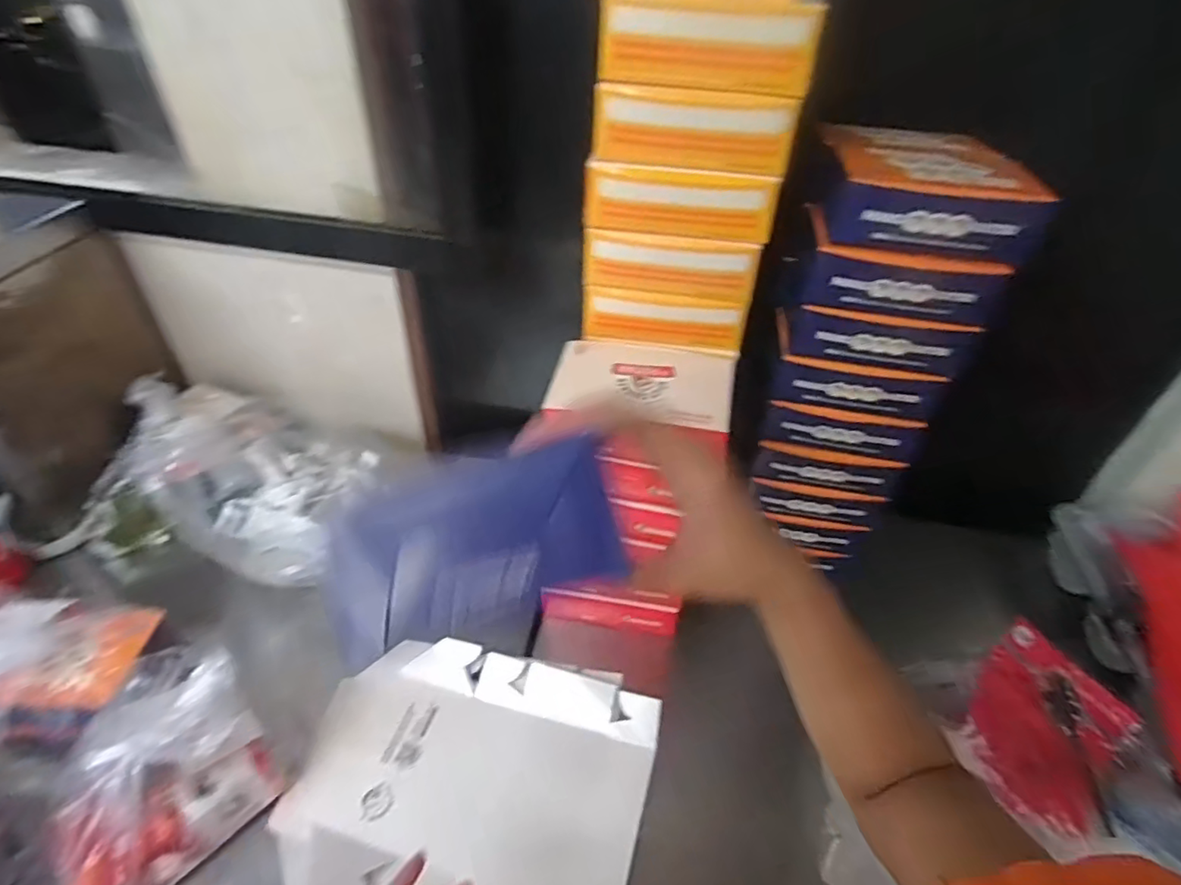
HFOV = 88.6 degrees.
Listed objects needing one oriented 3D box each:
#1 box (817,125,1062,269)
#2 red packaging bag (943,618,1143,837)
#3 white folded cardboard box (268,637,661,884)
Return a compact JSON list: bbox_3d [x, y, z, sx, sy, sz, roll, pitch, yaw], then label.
[{"bbox_3d":[0.325,-0.254,0.602,0.172,0.064,0.191,6,42,2],"label":"box"},{"bbox_3d":[0.494,0.317,0.660,0.190,0.056,0.145,-31,52,-33],"label":"red packaging bag"},{"bbox_3d":[-0.135,0.366,0.660,0.377,0.044,0.289,13,43,10],"label":"white folded cardboard box"}]

